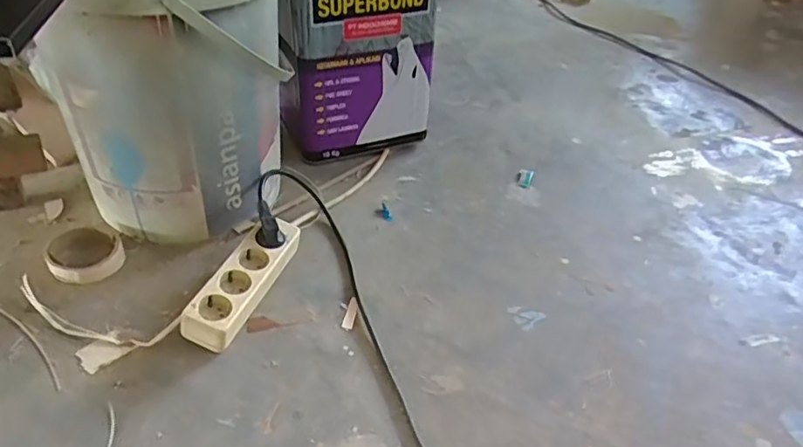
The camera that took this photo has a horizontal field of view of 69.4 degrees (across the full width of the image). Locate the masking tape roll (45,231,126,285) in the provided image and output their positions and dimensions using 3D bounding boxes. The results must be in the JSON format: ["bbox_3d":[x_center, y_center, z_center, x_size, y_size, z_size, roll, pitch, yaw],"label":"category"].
[{"bbox_3d":[-0.415,0.041,0.763,0.090,0.028,0.090,4,39,-3],"label":"masking tape roll"}]

